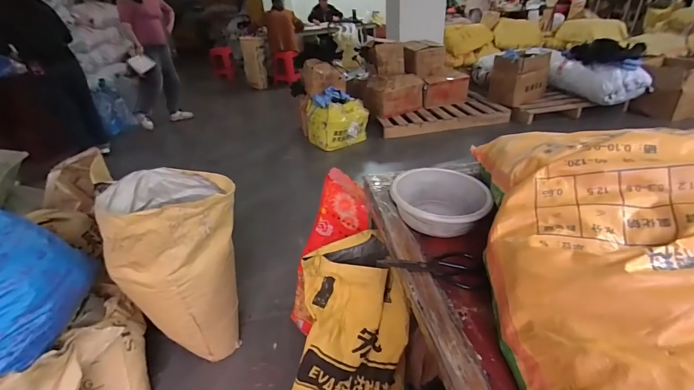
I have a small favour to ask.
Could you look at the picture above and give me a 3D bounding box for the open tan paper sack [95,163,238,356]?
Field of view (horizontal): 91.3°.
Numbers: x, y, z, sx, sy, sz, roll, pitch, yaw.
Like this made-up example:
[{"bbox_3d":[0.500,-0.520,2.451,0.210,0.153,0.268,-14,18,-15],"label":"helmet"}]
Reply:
[{"bbox_3d":[-0.550,0.243,1.194,0.321,0.605,0.329,1,31,10],"label":"open tan paper sack"}]

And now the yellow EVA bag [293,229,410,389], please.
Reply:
[{"bbox_3d":[0.002,0.433,0.933,0.322,0.647,0.138,0,1,8],"label":"yellow EVA bag"}]

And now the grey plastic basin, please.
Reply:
[{"bbox_3d":[0.216,0.018,0.777,0.207,0.079,0.184,16,37,31],"label":"grey plastic basin"}]

